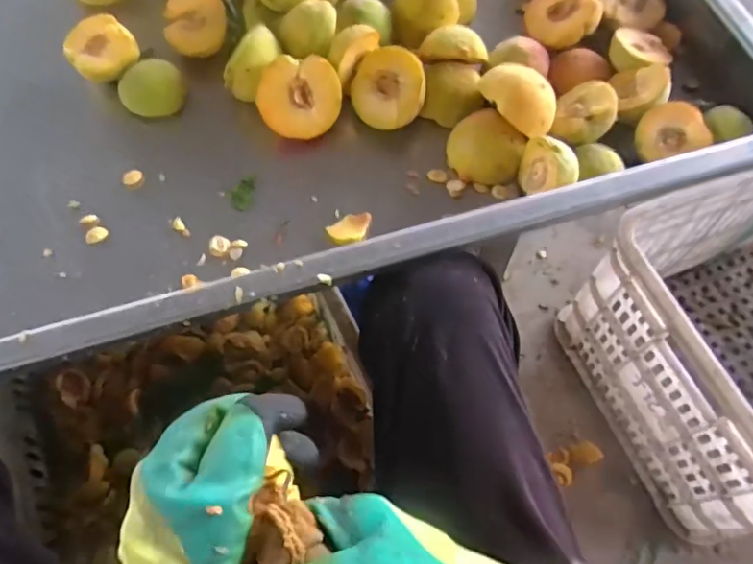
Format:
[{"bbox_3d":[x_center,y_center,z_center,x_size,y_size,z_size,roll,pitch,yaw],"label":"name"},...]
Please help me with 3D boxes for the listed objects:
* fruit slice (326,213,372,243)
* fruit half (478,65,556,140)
[{"bbox_3d":[-0.021,-0.043,0.453,0.036,0.006,0.025,-11,65,-5],"label":"fruit slice"},{"bbox_3d":[0.112,-0.148,0.459,0.068,0.033,0.044,38,70,16],"label":"fruit half"}]

